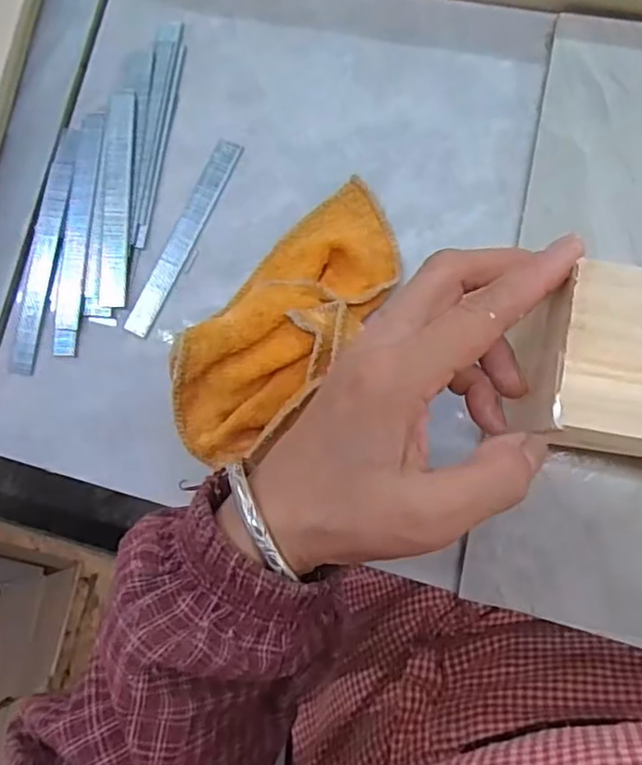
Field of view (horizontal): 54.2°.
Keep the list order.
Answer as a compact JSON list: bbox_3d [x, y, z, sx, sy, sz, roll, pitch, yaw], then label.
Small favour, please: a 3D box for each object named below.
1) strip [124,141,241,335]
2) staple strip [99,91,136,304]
[{"bbox_3d":[-0.074,-0.078,0.336,0.014,0.004,0.114,27,88,7],"label":"strip"},{"bbox_3d":[-0.110,-0.100,0.339,0.016,0.005,0.118,1,85,5],"label":"staple strip"}]

